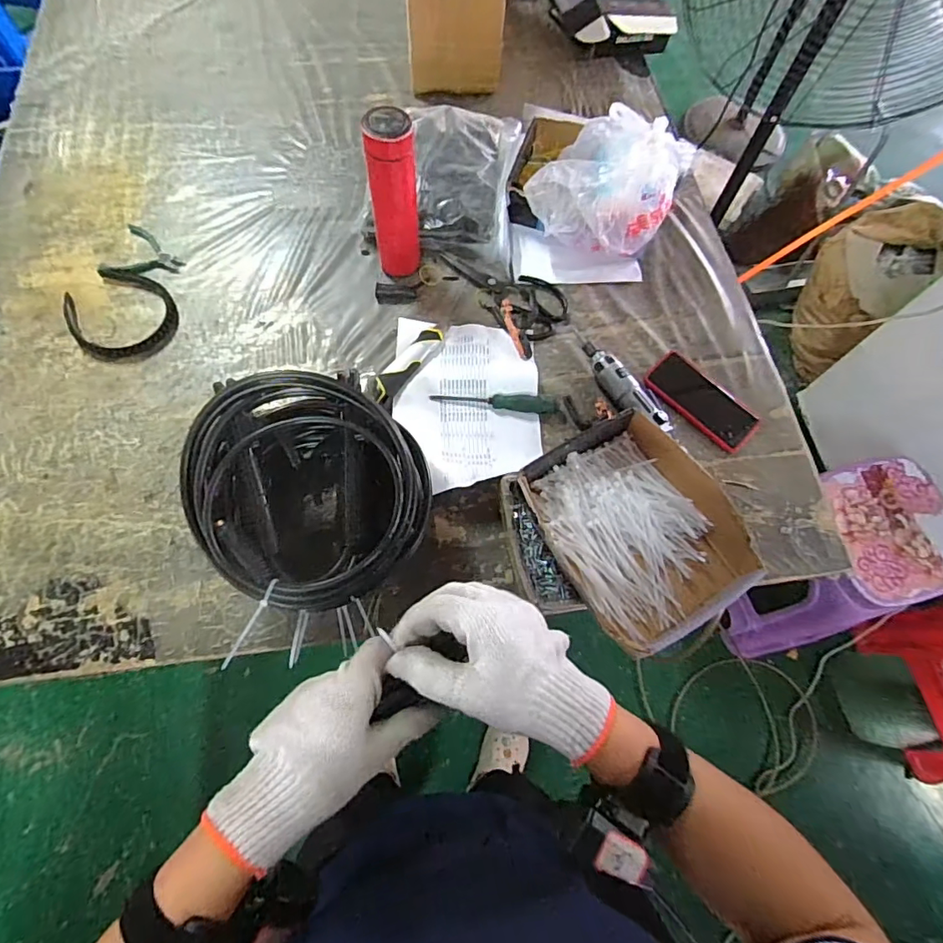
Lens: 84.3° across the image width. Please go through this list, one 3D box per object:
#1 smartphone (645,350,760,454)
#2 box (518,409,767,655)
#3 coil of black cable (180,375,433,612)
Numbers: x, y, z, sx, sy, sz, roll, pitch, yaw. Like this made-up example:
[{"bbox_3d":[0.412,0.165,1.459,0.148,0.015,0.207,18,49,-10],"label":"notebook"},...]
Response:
[{"bbox_3d":[0.345,-0.107,0.782,0.171,0.016,0.071,41,72,12],"label":"smartphone"},{"bbox_3d":[0.195,0.064,0.618,0.208,0.059,0.253,-26,72,-13],"label":"box"},{"bbox_3d":[-0.176,0.016,0.556,0.255,0.072,0.236,28,69,8],"label":"coil of black cable"}]

